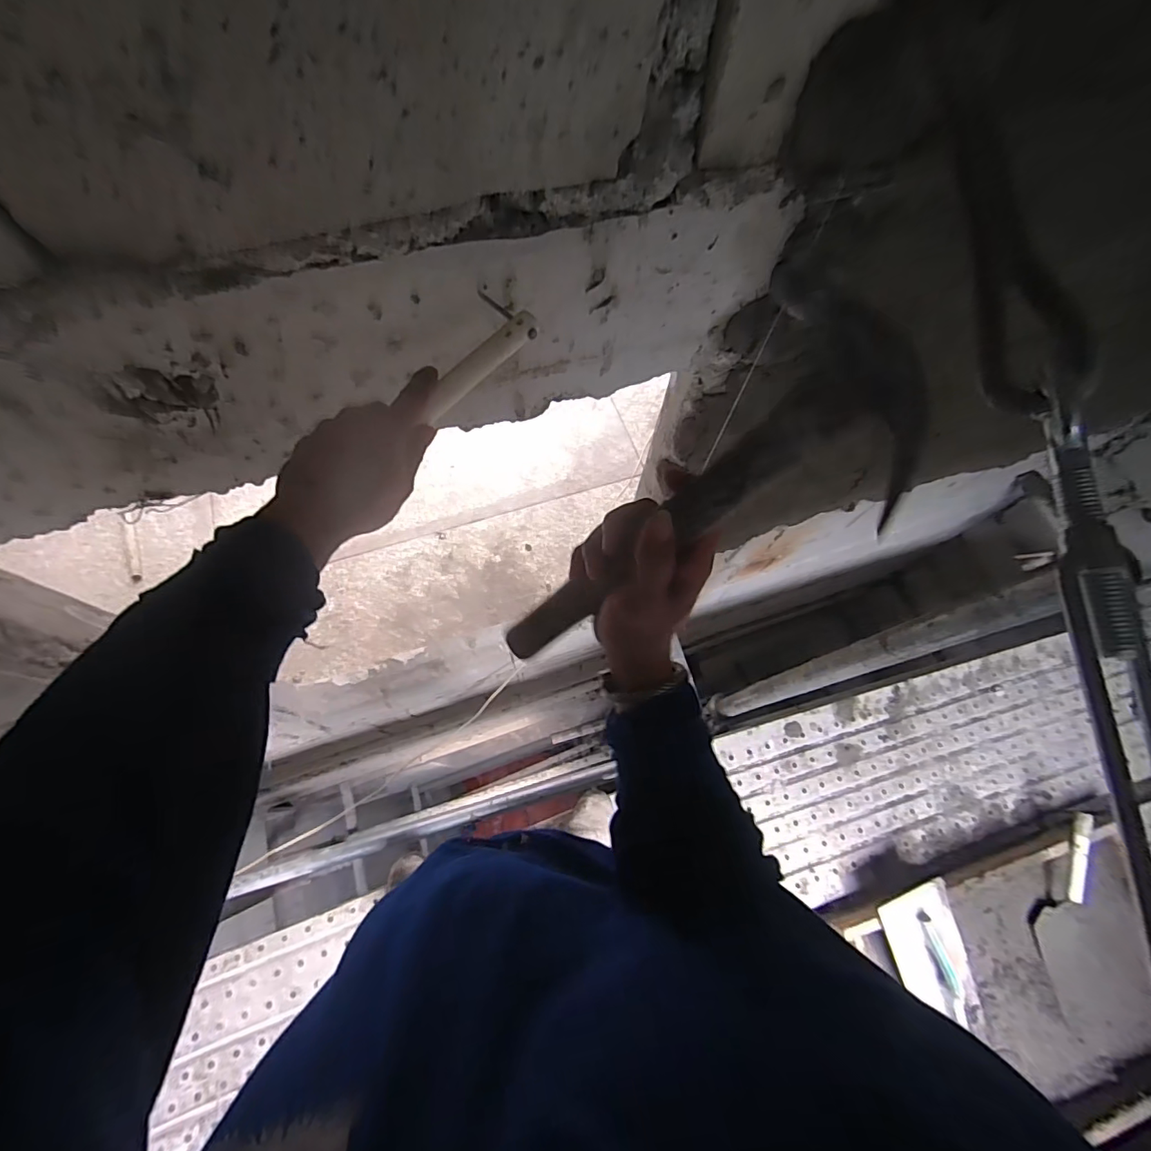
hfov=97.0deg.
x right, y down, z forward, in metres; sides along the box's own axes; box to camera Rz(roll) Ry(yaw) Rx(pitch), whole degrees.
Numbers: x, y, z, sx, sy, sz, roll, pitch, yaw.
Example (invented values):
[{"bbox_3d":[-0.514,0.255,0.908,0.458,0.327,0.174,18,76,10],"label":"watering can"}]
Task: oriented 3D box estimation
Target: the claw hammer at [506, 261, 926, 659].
[{"bbox_3d":[0.052,-0.025,0.324,0.035,0.314,0.114,-3,63,-42],"label":"claw hammer"}]

